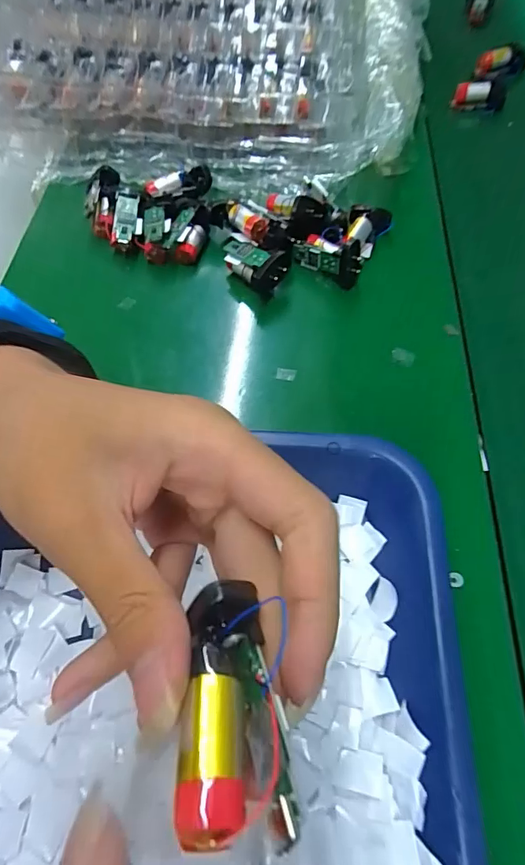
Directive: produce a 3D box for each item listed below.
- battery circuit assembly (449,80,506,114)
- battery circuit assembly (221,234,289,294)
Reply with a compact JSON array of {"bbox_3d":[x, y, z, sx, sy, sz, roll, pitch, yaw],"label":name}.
[{"bbox_3d":[0.218,-0.334,0.454,0.058,0.029,0.016,-1,60,-11],"label":"battery circuit assembly"},{"bbox_3d":[-0.007,-0.125,0.331,0.057,0.021,0.025,37,70,21],"label":"battery circuit assembly"}]

